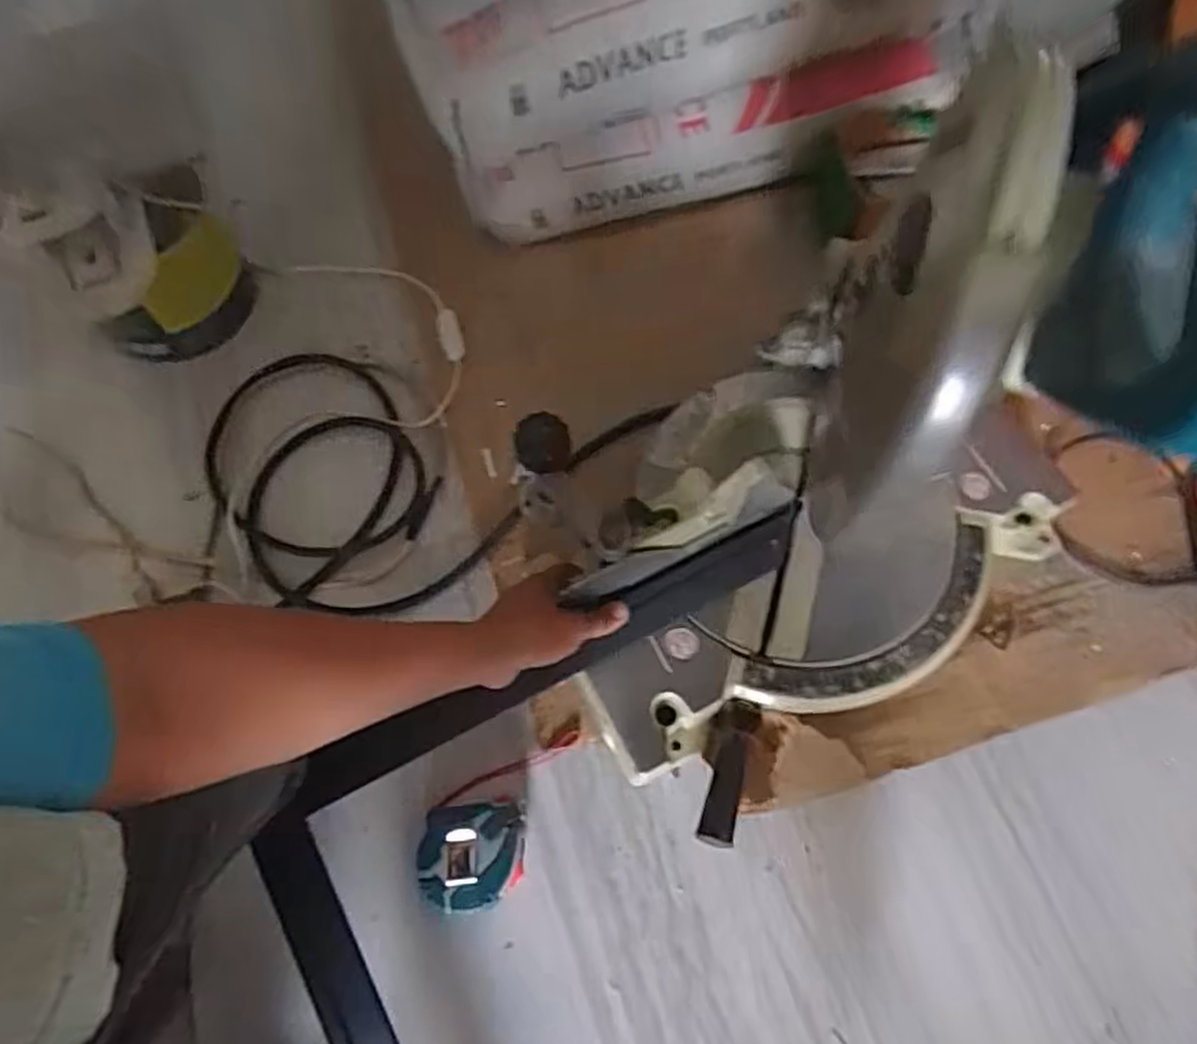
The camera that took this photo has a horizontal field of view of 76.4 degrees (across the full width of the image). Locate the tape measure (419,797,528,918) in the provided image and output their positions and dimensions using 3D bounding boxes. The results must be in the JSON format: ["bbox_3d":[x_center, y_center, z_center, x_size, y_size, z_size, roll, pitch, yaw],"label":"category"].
[{"bbox_3d":[-0.099,0.264,0.604,0.084,0.045,0.079,-8,68,-3],"label":"tape measure"}]

